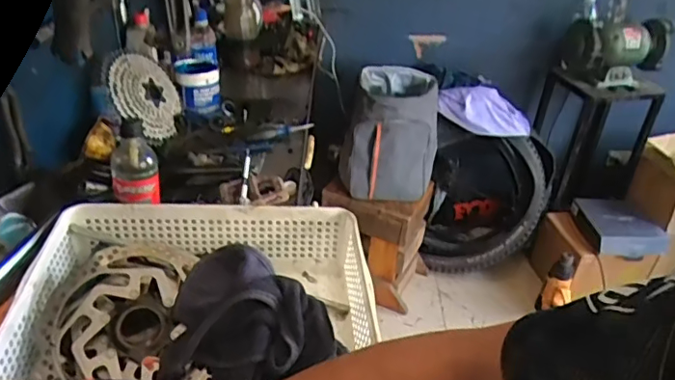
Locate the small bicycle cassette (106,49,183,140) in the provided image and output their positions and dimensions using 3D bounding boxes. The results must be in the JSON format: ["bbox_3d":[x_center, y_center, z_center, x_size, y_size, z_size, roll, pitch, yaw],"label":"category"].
[{"bbox_3d":[-0.380,-0.192,1.086,0.034,0.163,0.152,-16,55,38],"label":"small bicycle cassette"}]

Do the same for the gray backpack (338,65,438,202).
[{"bbox_3d":[0.163,-0.187,1.719,0.285,0.321,0.307,4,34,2],"label":"gray backpack"}]

